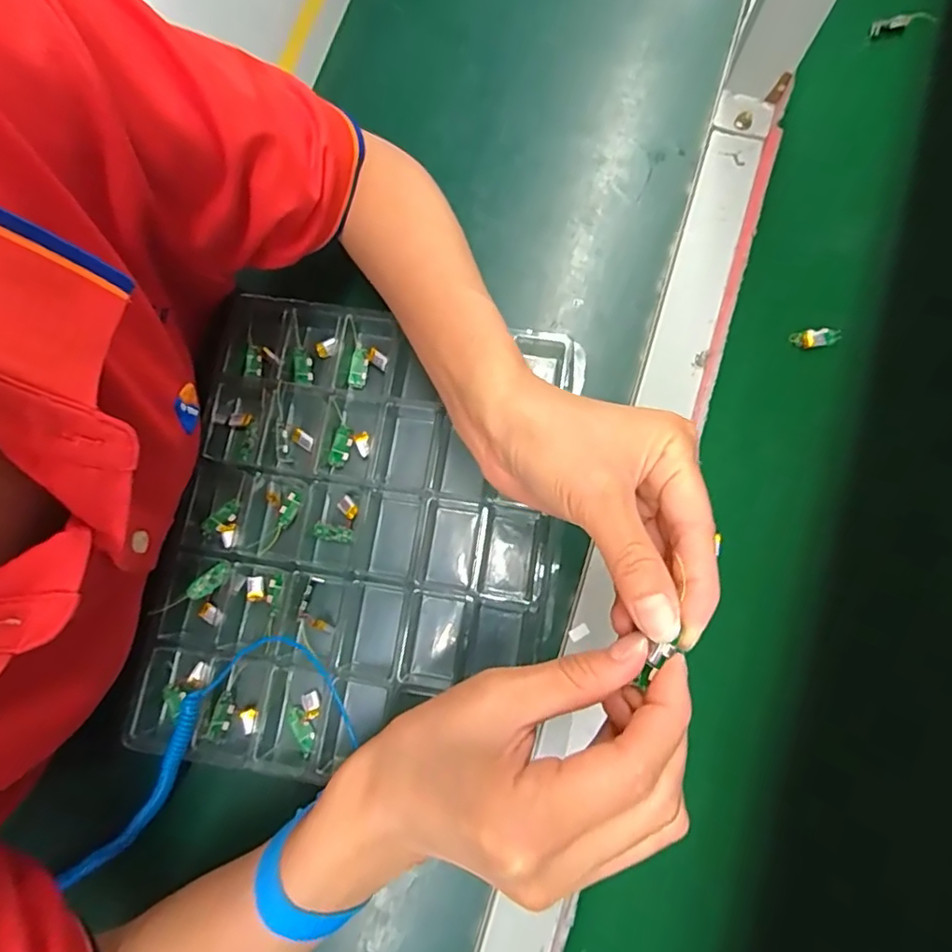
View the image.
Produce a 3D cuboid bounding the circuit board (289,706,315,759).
[{"bbox_3d":[-0.107,0.157,0.350,0.011,0.004,0.030,-29,80,-4],"label":"circuit board"}]

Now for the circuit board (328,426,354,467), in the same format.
[{"bbox_3d":[-0.091,-0.020,0.384,0.013,0.004,0.027,17,80,4],"label":"circuit board"}]

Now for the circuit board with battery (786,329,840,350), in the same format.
[{"bbox_3d":[0.238,-0.097,0.401,0.033,0.006,0.013,-10,79,-1],"label":"circuit board with battery"}]

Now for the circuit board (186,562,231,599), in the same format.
[{"bbox_3d":[-0.171,0.068,0.367,0.014,0.004,0.029,46,74,-2],"label":"circuit board"}]

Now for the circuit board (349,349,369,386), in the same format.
[{"bbox_3d":[-0.082,-0.076,0.399,0.011,0.005,0.028,6,79,2],"label":"circuit board"}]

